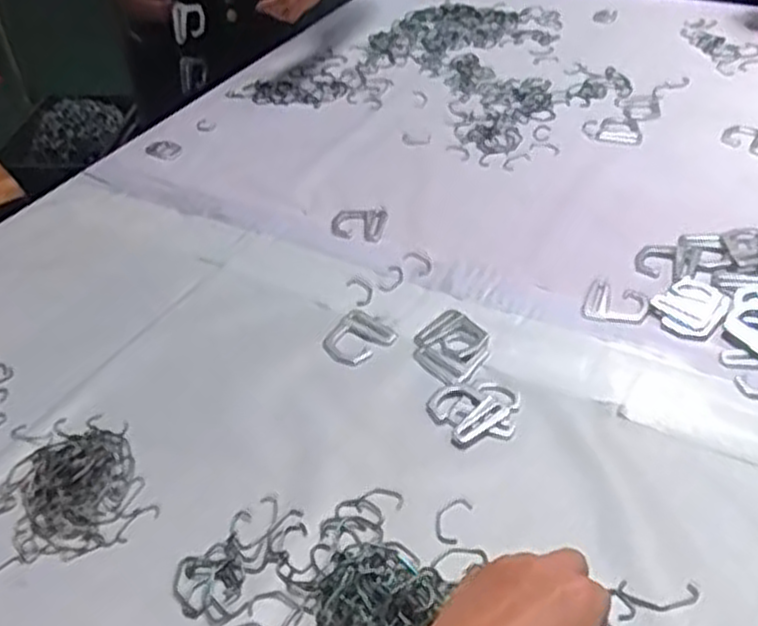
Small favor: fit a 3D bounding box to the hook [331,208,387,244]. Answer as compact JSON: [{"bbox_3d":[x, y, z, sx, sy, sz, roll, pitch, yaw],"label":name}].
[{"bbox_3d":[-0.020,-0.087,0.776,0.051,0.005,0.052,4,41,11],"label":"hook"}]

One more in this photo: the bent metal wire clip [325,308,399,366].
[{"bbox_3d":[-0.017,0.021,0.653,0.049,0.004,0.057,24,49,30],"label":"bent metal wire clip"}]

